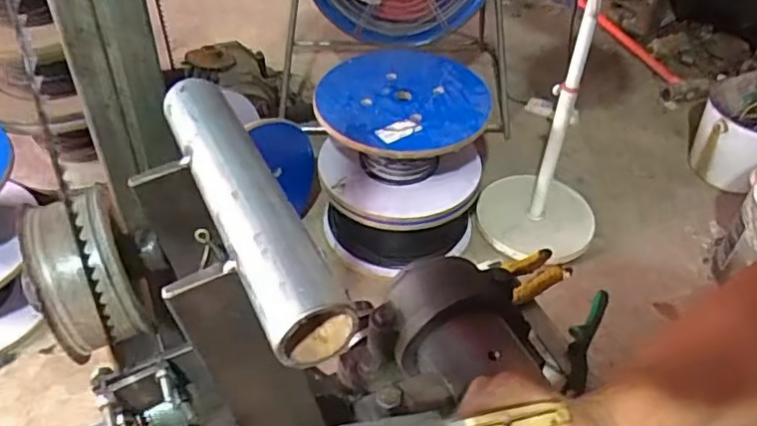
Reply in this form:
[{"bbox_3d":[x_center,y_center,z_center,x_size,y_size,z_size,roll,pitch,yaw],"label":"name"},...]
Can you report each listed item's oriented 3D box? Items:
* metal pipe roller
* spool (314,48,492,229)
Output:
[{"bbox_3d":[-0.063,-0.007,0.281,0.031,0.030,0.177,-20,48,-21],"label":"metal pipe roller"},{"bbox_3d":[0.058,-0.204,1.560,0.407,0.251,0.430,3,44,1],"label":"spool"}]

